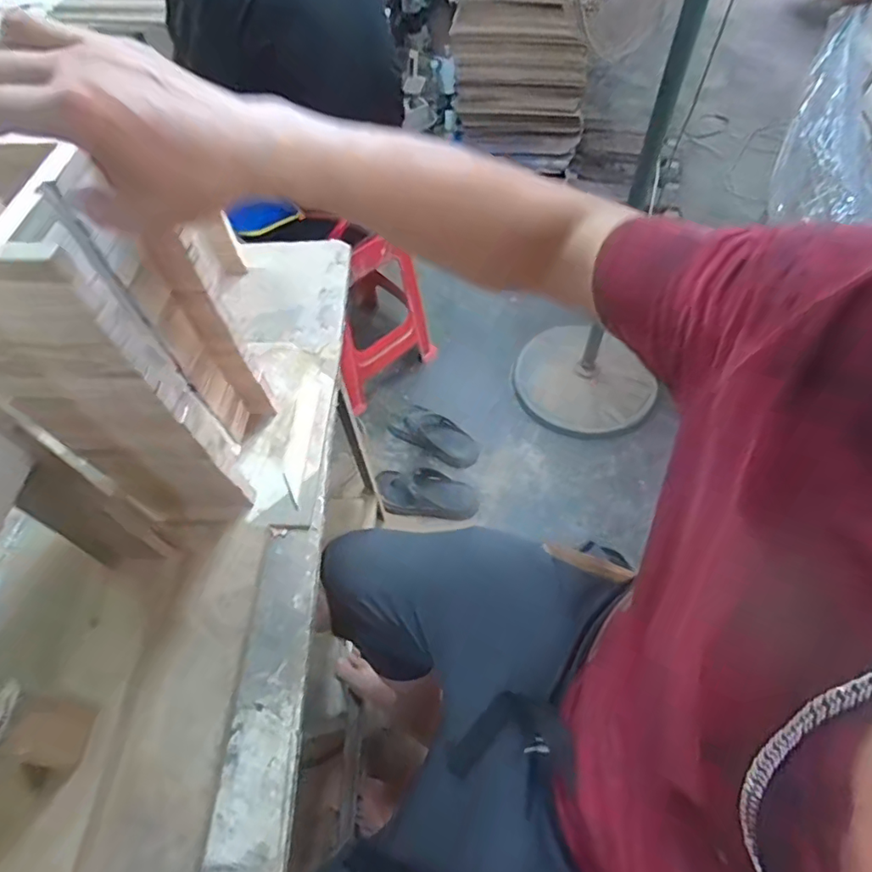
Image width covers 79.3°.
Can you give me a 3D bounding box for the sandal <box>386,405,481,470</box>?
[{"bbox_3d":[-0.003,-0.009,1.473,0.268,0.054,0.112,31,62,22],"label":"sandal"}]

